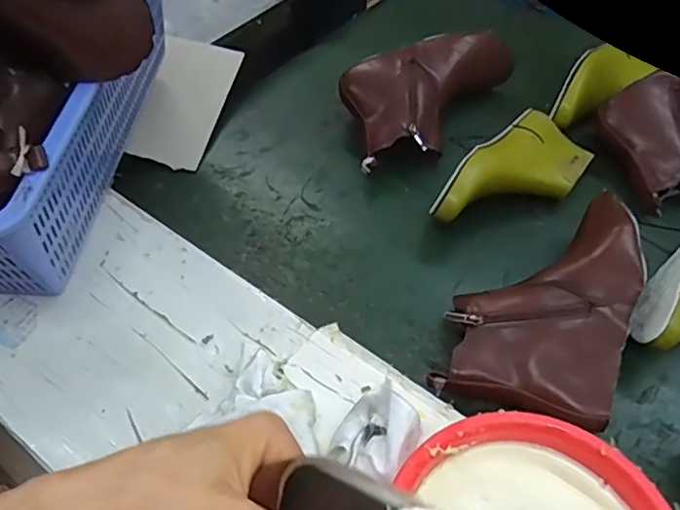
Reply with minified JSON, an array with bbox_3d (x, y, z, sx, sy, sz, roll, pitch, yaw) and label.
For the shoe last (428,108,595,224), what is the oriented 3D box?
[{"bbox_3d":[0.202,-0.086,0.660,0.106,0.082,0.230,34,58,25],"label":"shoe last"}]

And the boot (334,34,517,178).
[{"bbox_3d":[0.130,-0.207,0.752,0.273,0.089,0.154,-17,53,-14],"label":"boot"}]

